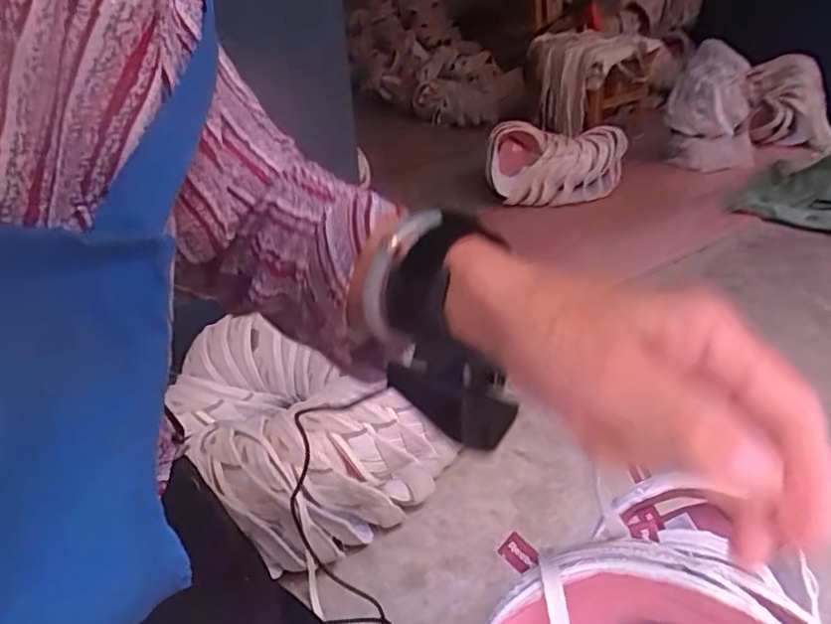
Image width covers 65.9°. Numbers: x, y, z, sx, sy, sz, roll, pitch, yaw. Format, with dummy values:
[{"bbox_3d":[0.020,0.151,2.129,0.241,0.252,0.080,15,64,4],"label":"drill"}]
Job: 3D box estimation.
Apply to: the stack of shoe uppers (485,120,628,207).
[{"bbox_3d":[0.397,-0.419,1.795,0.381,0.179,0.241,0,30,9],"label":"stack of shoe uppers"}]

